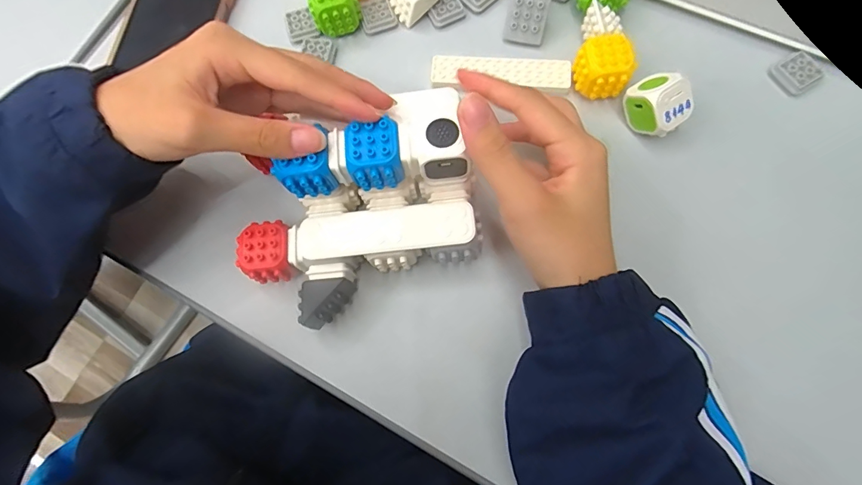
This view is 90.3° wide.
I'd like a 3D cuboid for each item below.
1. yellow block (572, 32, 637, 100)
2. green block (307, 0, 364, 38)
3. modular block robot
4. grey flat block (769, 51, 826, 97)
[{"bbox_3d":[0.120,-0.123,0.305,0.036,0.035,0.031,-1,75,3],"label":"yellow block"},{"bbox_3d":[-0.075,-0.183,0.333,0.036,0.032,0.029,-21,75,-2],"label":"green block"},{"bbox_3d":[-0.045,-0.016,0.259,0.144,0.080,0.088,-24,76,-5],"label":"modular block robot"},{"bbox_3d":[0.264,-0.122,0.309,0.028,0.007,0.028,-29,75,-5],"label":"grey flat block"}]

